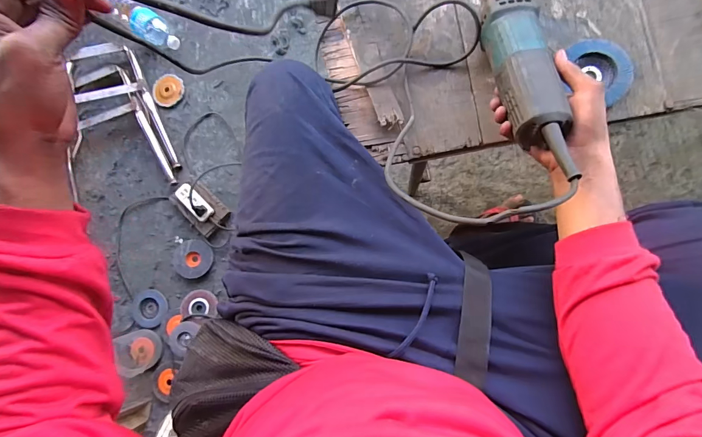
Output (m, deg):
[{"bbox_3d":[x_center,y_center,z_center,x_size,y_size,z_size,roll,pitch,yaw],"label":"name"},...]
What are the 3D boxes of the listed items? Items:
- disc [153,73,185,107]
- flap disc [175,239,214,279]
[{"bbox_3d":[-0.504,-0.352,0.986,0.080,0.020,0.089,33,91,9],"label":"disc"},{"bbox_3d":[-0.410,0.105,0.934,0.098,0.017,0.097,-1,86,8],"label":"flap disc"}]

